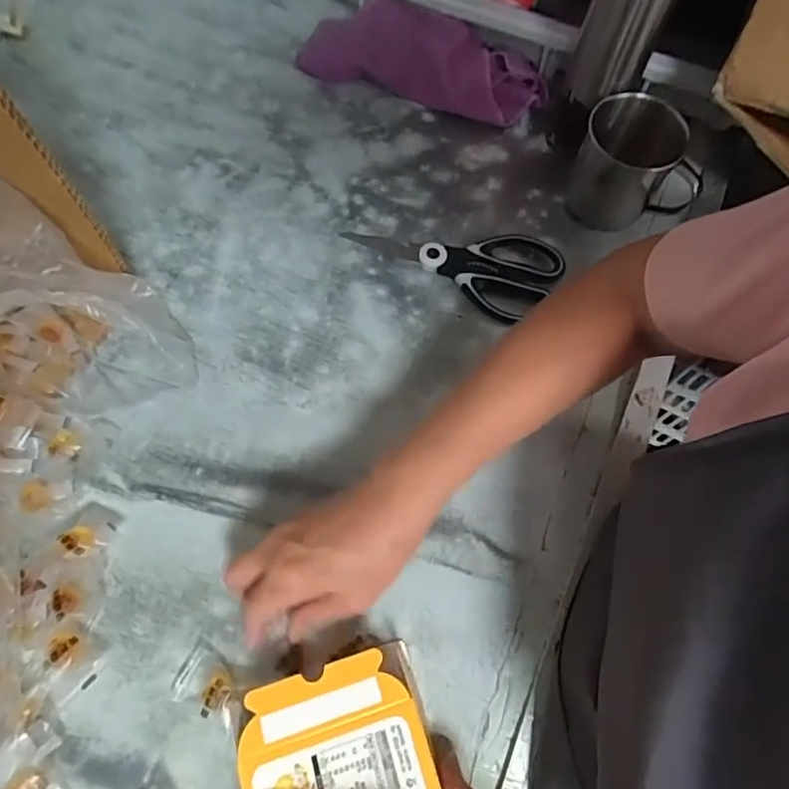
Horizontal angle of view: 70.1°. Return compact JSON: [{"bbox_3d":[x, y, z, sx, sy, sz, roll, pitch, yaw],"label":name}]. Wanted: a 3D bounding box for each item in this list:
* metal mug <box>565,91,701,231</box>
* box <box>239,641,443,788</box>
[{"bbox_3d":[0.213,-0.201,0.493,0.102,0.091,0.071,18,67,7],"label":"metal mug"},{"bbox_3d":[-0.033,0.215,0.337,0.105,0.036,0.099,-13,67,-6],"label":"box"}]

